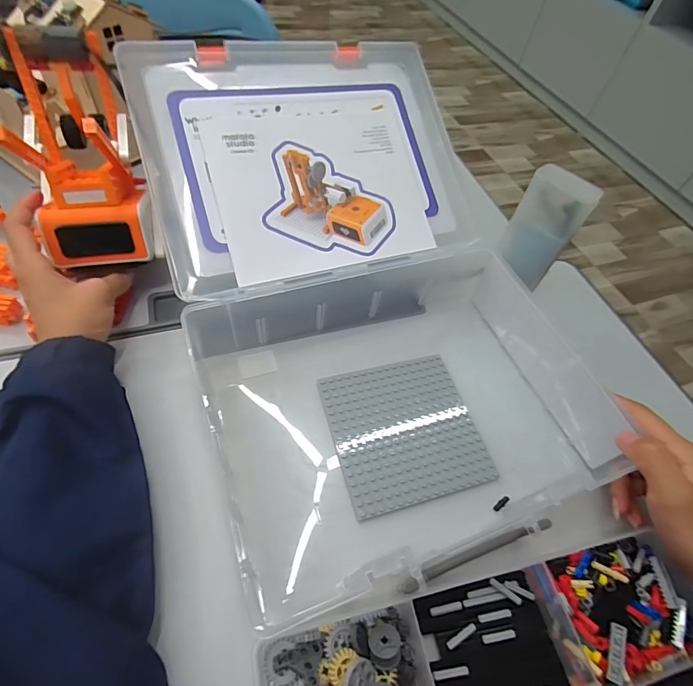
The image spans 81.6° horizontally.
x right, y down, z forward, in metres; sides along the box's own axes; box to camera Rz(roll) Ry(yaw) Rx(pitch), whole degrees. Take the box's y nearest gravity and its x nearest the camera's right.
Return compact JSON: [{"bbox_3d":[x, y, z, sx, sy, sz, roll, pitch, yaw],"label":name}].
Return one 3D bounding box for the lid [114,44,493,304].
[{"bbox_3d":[-0.027,-0.180,0.395,0.308,0.017,0.241,-14,85,-17],"label":"lid"}]

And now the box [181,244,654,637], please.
[{"bbox_3d":[0.058,0.035,0.358,0.348,0.089,0.269,-18,59,-15],"label":"box"}]

